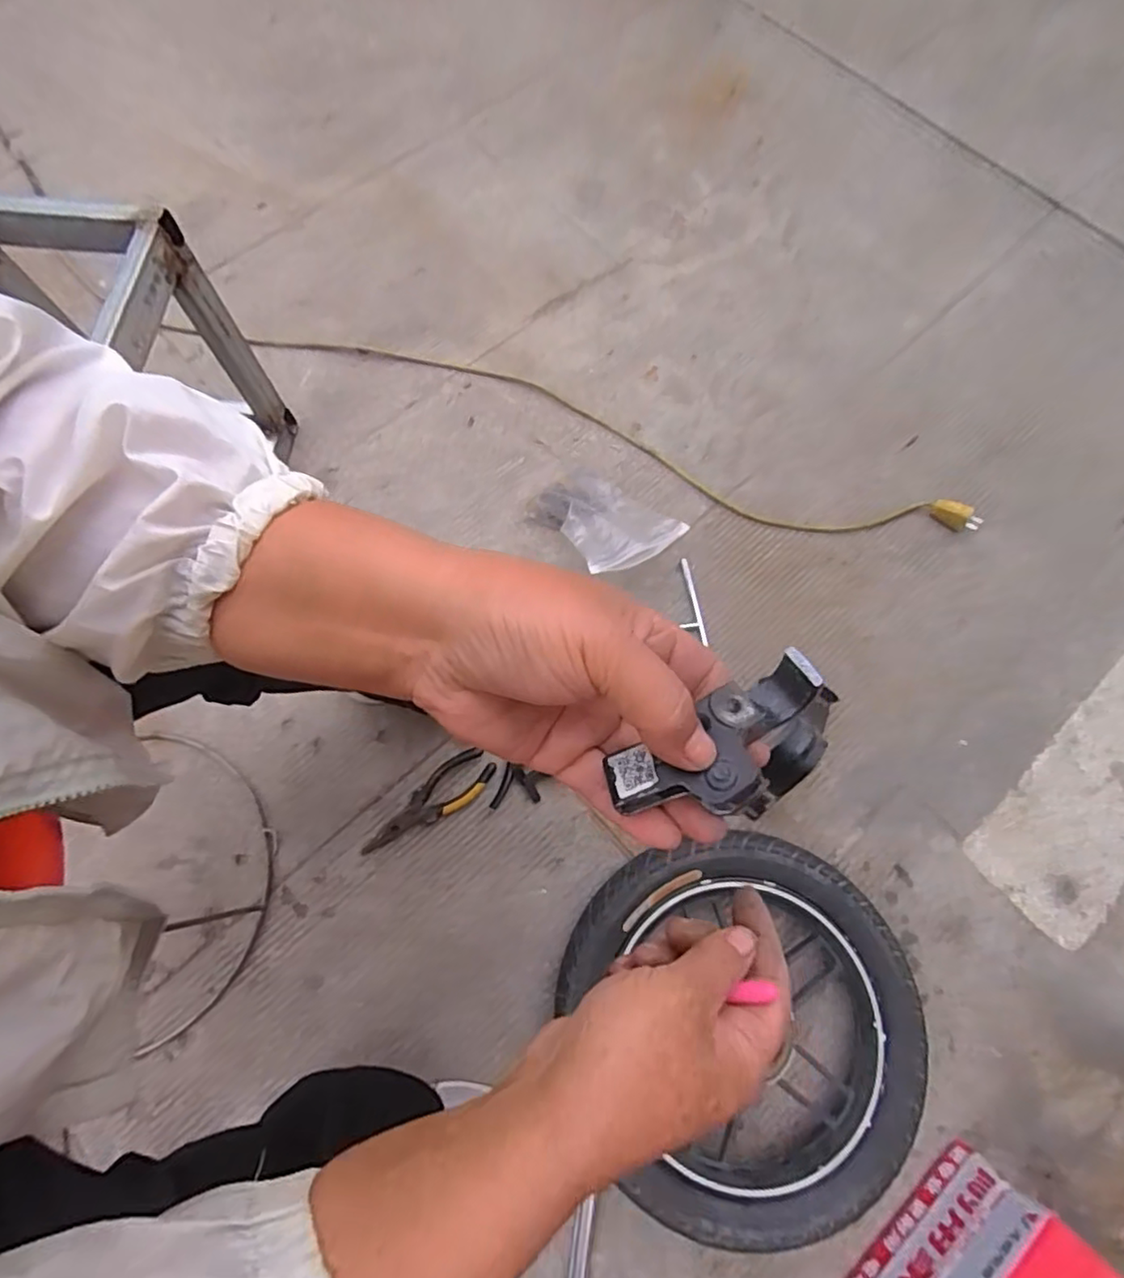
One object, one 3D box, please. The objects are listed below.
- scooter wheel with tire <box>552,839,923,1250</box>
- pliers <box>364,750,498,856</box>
[{"bbox_3d":[0.188,0.384,0.644,0.323,0.082,0.349,0,72,0],"label":"scooter wheel with tire"},{"bbox_3d":[-0.156,0.195,0.733,0.168,0.014,0.052,-38,76,-11],"label":"pliers"}]

